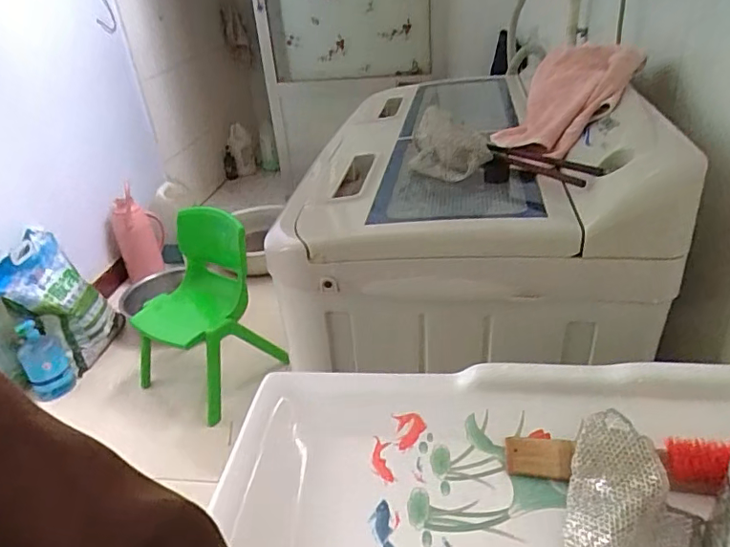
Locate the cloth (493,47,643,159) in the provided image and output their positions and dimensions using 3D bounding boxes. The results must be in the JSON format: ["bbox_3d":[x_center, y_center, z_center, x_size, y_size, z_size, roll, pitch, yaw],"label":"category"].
[{"bbox_3d":[0.254,-0.222,0.700,0.174,0.039,0.170,21,78,56],"label":"cloth"}]

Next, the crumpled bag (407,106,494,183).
[{"bbox_3d":[0.100,-0.154,0.651,0.100,0.073,0.034,19,38,36],"label":"crumpled bag"}]

